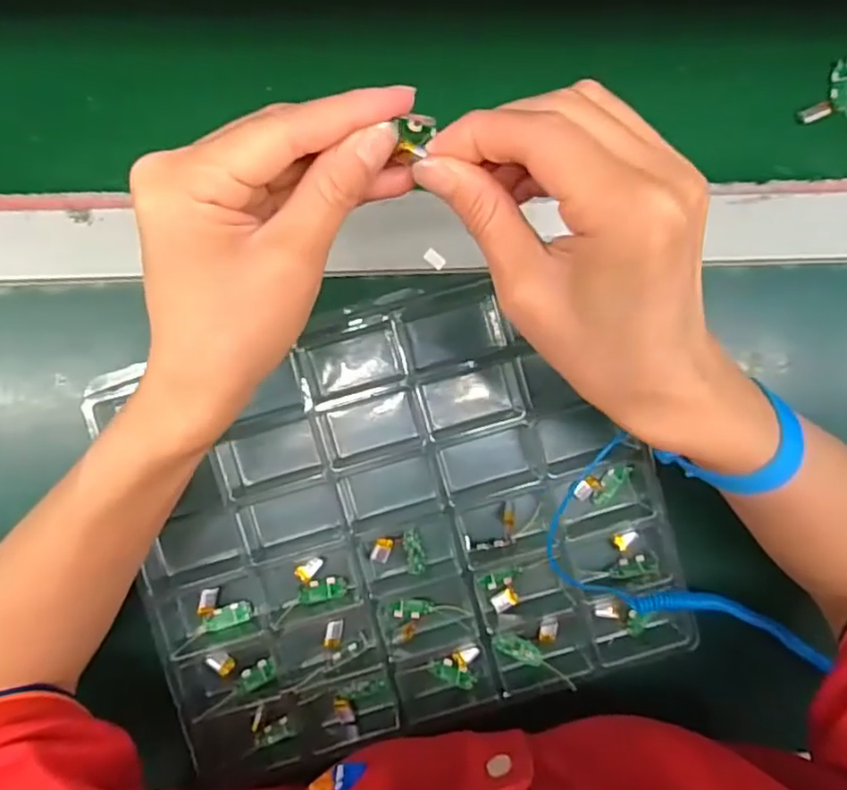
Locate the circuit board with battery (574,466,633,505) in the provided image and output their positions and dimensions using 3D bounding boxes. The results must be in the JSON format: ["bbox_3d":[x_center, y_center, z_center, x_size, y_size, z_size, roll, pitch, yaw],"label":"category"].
[{"bbox_3d":[0.108,0.055,0.389,0.035,0.009,0.017,-19,95,-2],"label":"circuit board with battery"}]

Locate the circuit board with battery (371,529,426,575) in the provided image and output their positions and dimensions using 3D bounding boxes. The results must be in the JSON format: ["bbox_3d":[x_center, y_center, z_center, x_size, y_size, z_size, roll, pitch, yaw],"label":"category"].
[{"bbox_3d":[-0.014,0.091,0.379,0.031,0.007,0.025,4,93,-4],"label":"circuit board with battery"}]

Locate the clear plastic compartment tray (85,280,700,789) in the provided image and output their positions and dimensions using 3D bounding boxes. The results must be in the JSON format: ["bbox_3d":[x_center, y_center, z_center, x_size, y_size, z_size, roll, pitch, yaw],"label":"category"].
[{"bbox_3d":[-0.015,0.079,0.376,0.297,0.041,0.243,-17,94,-2],"label":"clear plastic compartment tray"}]

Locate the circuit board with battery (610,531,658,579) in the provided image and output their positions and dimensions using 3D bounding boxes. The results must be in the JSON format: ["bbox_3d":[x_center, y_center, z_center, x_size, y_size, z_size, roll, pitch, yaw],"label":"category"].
[{"bbox_3d":[0.125,0.095,0.387,0.025,0.005,0.026,-2,94,-3],"label":"circuit board with battery"}]

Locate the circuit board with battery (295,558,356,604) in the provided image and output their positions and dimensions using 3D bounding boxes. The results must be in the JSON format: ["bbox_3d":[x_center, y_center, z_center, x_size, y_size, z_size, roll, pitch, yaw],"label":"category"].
[{"bbox_3d":[-0.058,0.107,0.377,0.030,0.006,0.025,-10,94,-3],"label":"circuit board with battery"}]

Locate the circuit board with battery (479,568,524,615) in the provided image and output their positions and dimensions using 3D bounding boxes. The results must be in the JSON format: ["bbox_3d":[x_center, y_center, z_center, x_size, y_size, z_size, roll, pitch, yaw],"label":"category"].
[{"bbox_3d":[0.049,0.115,0.388,0.025,0.004,0.023,-29,95,-1],"label":"circuit board with battery"}]

